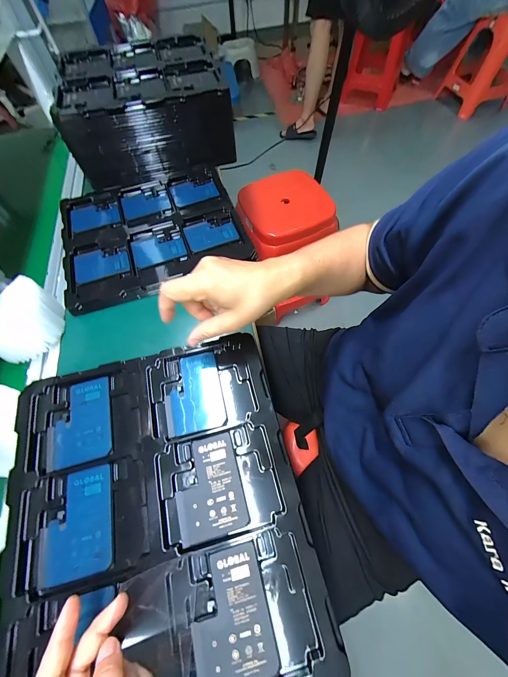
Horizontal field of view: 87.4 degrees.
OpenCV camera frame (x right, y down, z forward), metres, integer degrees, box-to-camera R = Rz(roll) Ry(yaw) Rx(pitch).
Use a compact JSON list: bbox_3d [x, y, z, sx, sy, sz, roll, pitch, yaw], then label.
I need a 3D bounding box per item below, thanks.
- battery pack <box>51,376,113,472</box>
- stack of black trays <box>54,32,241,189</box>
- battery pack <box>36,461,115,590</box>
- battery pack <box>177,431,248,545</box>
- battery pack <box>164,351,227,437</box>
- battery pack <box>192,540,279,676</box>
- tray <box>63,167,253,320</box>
[{"bbox_3d":[-0.193,0.092,0.299,0.060,0.005,0.089,-14,64,-4],"label":"battery pack"},{"bbox_3d":[-0.233,-0.492,0.576,0.311,0.123,0.290,-18,65,-7],"label":"stack of black trays"},{"bbox_3d":[-0.172,0.178,0.258,0.064,0.006,0.088,-14,64,-4],"label":"battery pack"},{"bbox_3d":[-0.047,0.149,0.272,0.065,0.004,0.089,-15,64,-5],"label":"battery pack"},{"bbox_3d":[-0.072,0.063,0.315,0.065,0.005,0.090,-13,64,-4],"label":"battery pack"},{"bbox_3d":[-0.021,0.237,0.230,0.064,0.006,0.089,-13,64,-4],"label":"battery pack"},{"bbox_3d":[-0.184,-0.199,0.492,0.307,0.021,0.270,-18,65,-6],"label":"tray"}]

